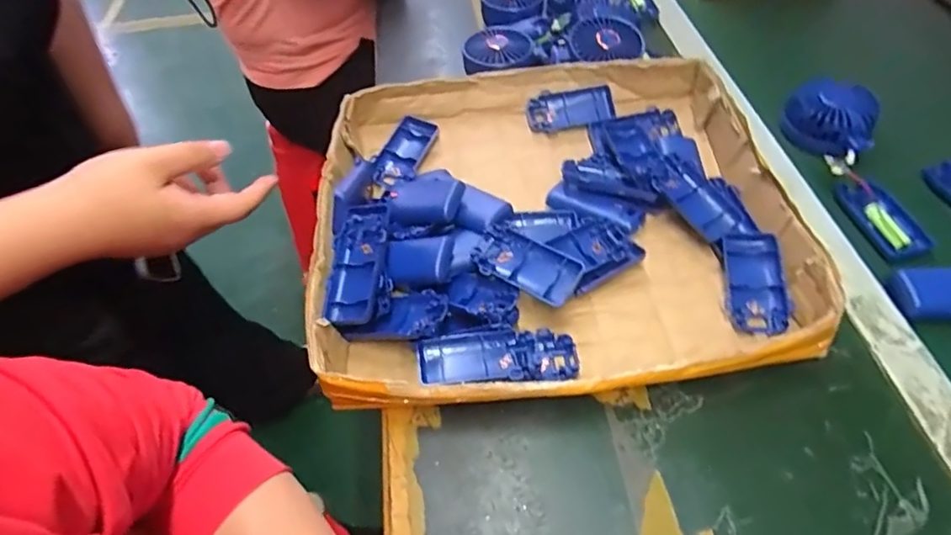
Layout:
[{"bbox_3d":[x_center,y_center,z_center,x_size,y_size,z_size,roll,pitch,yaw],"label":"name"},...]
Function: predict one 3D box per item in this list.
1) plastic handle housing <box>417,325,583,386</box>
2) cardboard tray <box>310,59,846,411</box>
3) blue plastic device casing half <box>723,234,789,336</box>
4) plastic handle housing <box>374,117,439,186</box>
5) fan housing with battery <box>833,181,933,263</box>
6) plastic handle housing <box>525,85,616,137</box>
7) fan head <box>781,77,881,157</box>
[{"bbox_3d":[0.018,0.074,0.439,0.125,0.030,0.047,-8,52,-1],"label":"plastic handle housing"},{"bbox_3d":[0.063,-0.057,0.512,0.408,0.057,0.373,-7,52,-1],"label":"cardboard tray"},{"bbox_3d":[0.239,0.013,0.470,0.045,0.017,0.094,4,53,8],"label":"blue plastic device casing half"},{"bbox_3d":[-0.076,-0.125,0.595,0.042,0.025,0.089,18,56,17],"label":"plastic handle housing"},{"bbox_3d":[0.389,-0.045,0.524,0.037,0.019,0.093,-12,53,-5],"label":"fan housing with battery"},{"bbox_3d":[0.108,-0.179,0.623,0.095,0.022,0.047,-10,79,3],"label":"plastic handle housing"},{"bbox_3d":[0.378,-0.160,0.580,0.085,0.050,0.070,21,57,19],"label":"fan head"}]

